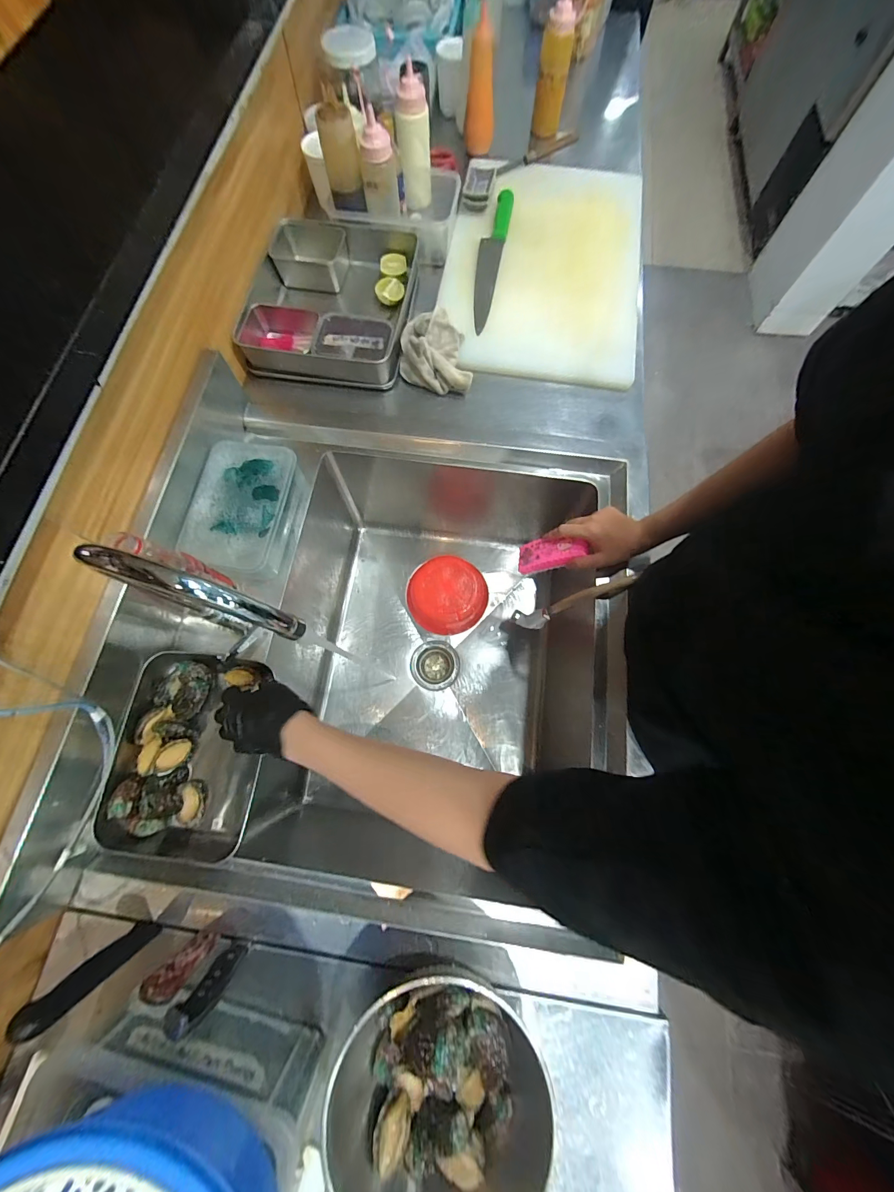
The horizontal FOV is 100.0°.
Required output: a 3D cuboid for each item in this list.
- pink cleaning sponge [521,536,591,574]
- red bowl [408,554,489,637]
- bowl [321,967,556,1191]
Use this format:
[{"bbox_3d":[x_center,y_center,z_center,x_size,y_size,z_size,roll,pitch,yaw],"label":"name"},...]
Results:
[{"bbox_3d":[0.180,-0.075,0.654,0.127,0.028,0.050,-8,66,45],"label":"pink cleaning sponge"},{"bbox_3d":[0.004,-0.006,0.879,0.176,0.075,0.181,0,73,0],"label":"red bowl"},{"bbox_3d":[0.000,0.515,0.390,0.199,0.101,0.235,-32,76,-9],"label":"bowl"}]

